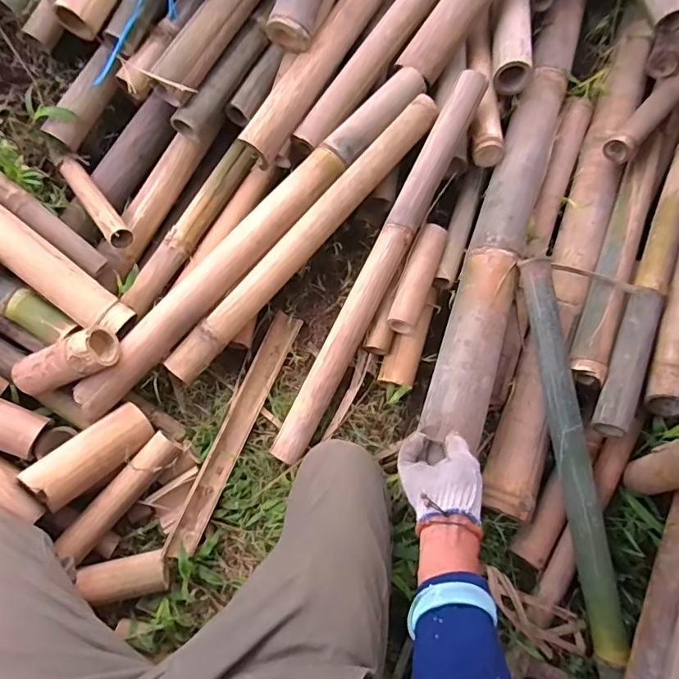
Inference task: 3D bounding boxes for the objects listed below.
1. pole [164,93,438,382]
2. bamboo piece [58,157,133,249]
[{"bbox_3d":[-0.052,-0.177,0.833,0.056,0.067,0.622,40,77,11],"label":"pole"},{"bbox_3d":[-0.410,-0.231,0.838,0.039,0.033,0.240,-37,62,-11],"label":"bamboo piece"}]

